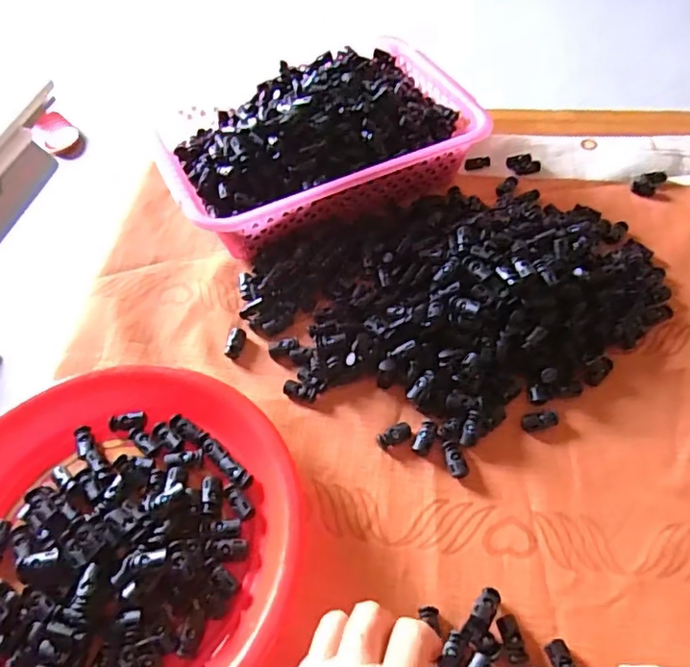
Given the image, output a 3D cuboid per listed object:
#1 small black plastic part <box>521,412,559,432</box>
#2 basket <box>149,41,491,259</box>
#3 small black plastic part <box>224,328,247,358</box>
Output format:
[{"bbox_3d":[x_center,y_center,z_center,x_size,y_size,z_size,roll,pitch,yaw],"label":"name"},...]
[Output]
[{"bbox_3d":[0.153,0.069,0.452,0.027,0.008,0.012,-11,53,4],"label":"small black plastic part"},{"bbox_3d":[-0.029,-0.200,0.586,0.306,0.087,0.185,-23,59,-14],"label":"basket"},{"bbox_3d":[-0.095,0.007,0.502,0.016,0.008,0.028,3,57,5],"label":"small black plastic part"}]

